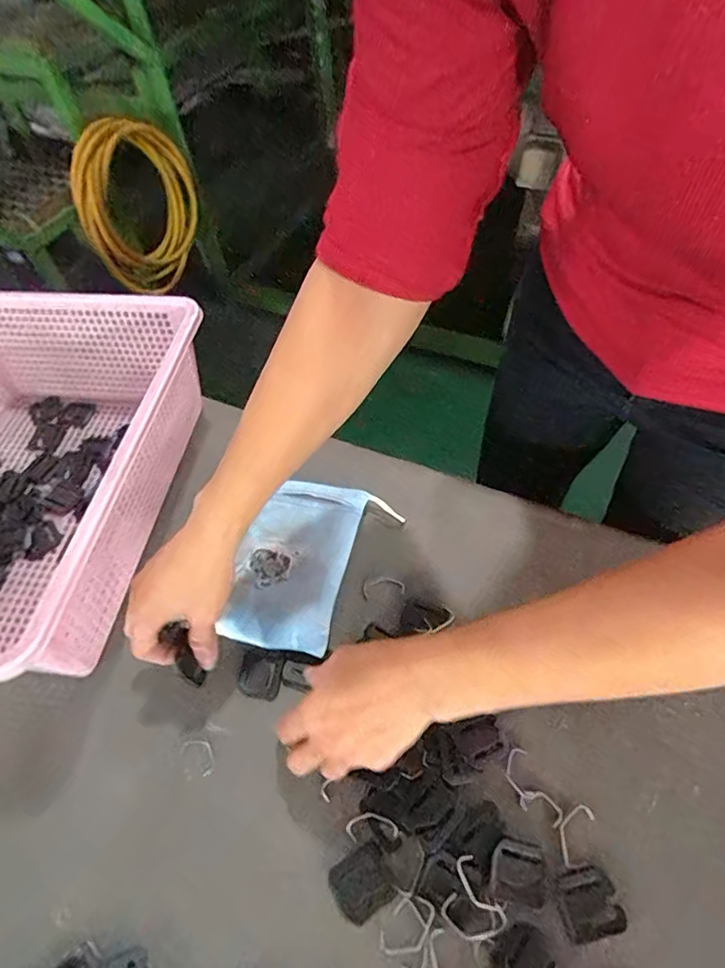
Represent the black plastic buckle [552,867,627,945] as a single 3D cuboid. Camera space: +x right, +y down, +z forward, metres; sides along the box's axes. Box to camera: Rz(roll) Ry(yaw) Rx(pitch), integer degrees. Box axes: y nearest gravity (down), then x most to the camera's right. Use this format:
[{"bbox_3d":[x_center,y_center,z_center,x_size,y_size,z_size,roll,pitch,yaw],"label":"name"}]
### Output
[{"bbox_3d":[0.143,0.266,0.327,0.038,0.004,0.033,-14,55,-5],"label":"black plastic buckle"}]

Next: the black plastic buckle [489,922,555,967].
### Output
[{"bbox_3d":[0.098,0.290,0.313,0.033,0.004,0.036,34,64,24],"label":"black plastic buckle"}]

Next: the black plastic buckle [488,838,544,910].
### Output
[{"bbox_3d":[0.101,0.253,0.337,0.033,0.004,0.034,10,57,11],"label":"black plastic buckle"}]

